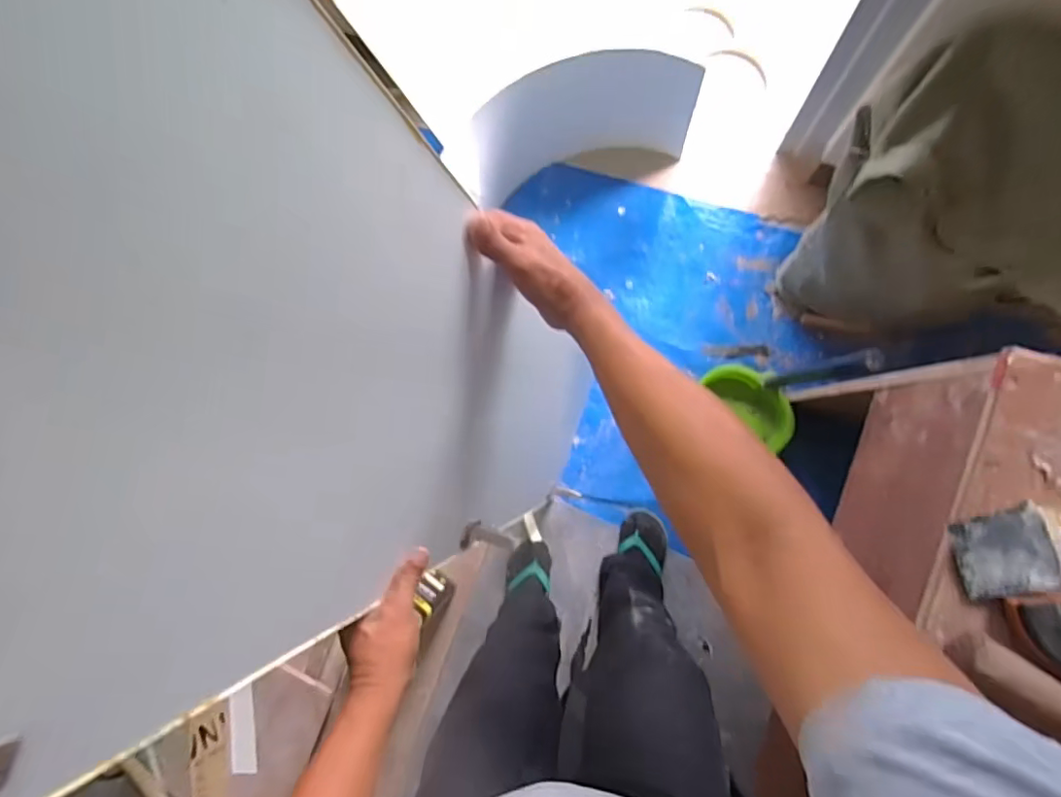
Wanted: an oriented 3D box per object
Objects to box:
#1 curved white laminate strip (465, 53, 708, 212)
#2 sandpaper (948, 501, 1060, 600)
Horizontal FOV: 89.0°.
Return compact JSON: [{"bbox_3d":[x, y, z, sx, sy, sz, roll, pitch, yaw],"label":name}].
[{"bbox_3d":[0.095,-0.577,1.152,0.482,0.259,0.118,-11,86,9],"label":"curved white laminate strip"},{"bbox_3d":[0.430,0.138,0.483,0.078,0.018,0.075,-13,86,9],"label":"sandpaper"}]

